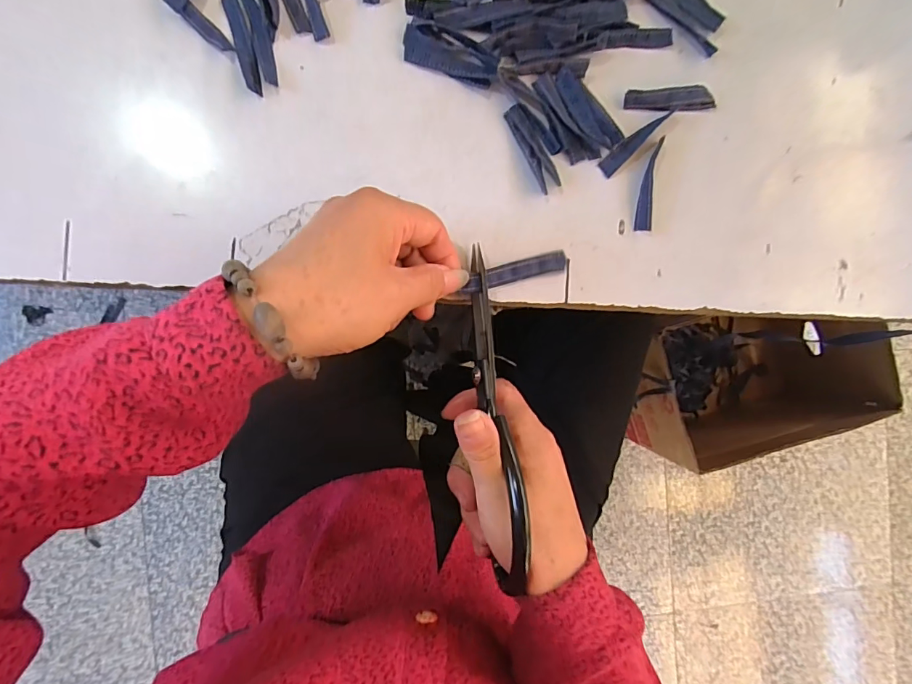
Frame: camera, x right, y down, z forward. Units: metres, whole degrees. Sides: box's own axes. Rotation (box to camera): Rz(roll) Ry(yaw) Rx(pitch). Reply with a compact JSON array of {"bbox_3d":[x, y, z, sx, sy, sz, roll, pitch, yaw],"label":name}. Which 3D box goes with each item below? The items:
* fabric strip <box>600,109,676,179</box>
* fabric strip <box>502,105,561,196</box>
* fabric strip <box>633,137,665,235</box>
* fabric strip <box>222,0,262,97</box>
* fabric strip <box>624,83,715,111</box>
[{"bbox_3d":[0.113,-0.128,0.288,0.011,0.007,0.058,44,87,-6],"label":"fabric strip"},{"bbox_3d":[0.048,-0.119,0.283,0.015,0.004,0.054,-28,94,-4],"label":"fabric strip"},{"bbox_3d":[0.122,-0.099,0.290,0.011,0.007,0.059,11,91,-6],"label":"fabric strip"},{"bbox_3d":[-0.122,-0.172,0.265,0.011,0.004,0.057,-14,93,-5],"label":"fabric strip"},{"bbox_3d":[0.135,-0.153,0.289,0.060,0.007,0.014,-9,93,-6],"label":"fabric strip"}]

